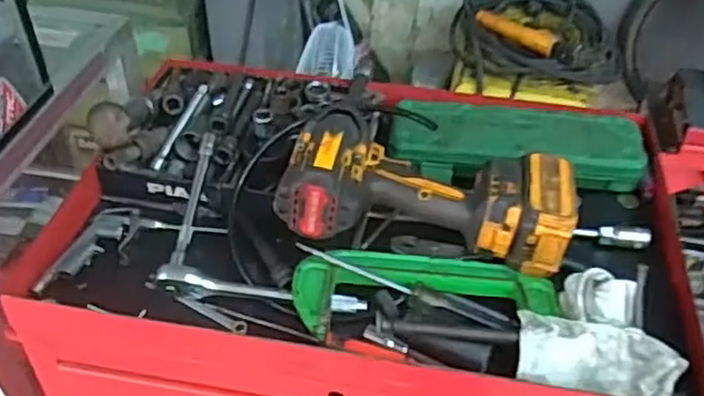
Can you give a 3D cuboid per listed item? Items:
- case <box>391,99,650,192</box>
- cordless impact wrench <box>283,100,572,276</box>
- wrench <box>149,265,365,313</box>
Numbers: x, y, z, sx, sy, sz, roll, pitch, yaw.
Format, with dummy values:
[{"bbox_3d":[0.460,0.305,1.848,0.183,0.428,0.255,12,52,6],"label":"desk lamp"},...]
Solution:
[{"bbox_3d":[0.188,-0.062,0.806,0.286,0.053,0.104,6,41,4],"label":"case"},{"bbox_3d":[0.075,-0.019,0.693,0.275,0.073,0.152,7,41,6],"label":"cordless impact wrench"},{"bbox_3d":[-0.084,0.086,0.650,0.191,0.029,0.023,7,41,5],"label":"wrench"}]

